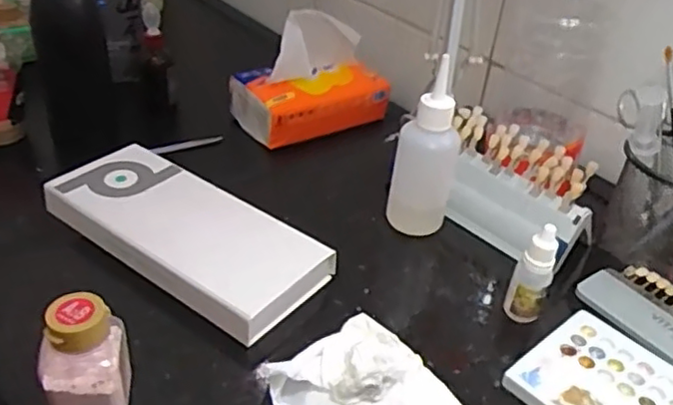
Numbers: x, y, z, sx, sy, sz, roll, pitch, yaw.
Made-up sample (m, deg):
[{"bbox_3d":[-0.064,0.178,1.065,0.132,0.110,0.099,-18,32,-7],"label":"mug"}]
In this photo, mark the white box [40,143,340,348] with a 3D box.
[{"bbox_3d":[-0.115,0.022,0.489,0.216,0.032,0.091,27,41,29],"label":"white box"}]

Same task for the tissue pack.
[{"bbox_3d":[-0.028,-0.155,0.784,0.177,0.126,0.093,-17,40,-28],"label":"tissue pack"}]

